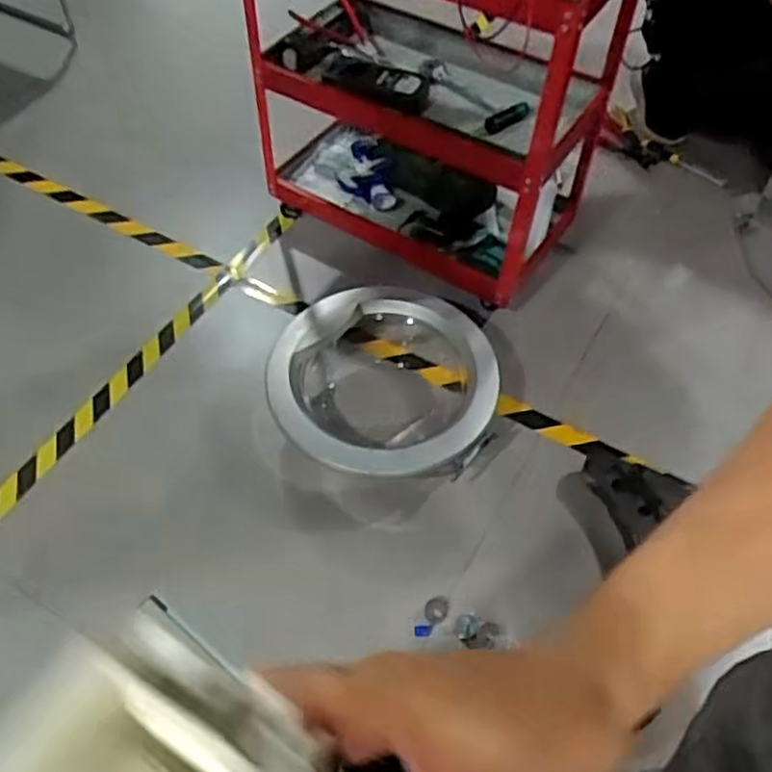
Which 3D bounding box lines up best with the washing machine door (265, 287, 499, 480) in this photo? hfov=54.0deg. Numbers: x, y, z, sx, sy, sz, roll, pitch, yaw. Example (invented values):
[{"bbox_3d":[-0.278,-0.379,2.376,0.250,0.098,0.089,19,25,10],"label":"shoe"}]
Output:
[{"bbox_3d":[-0.010,-0.008,1.467,0.401,0.166,0.412,2,54,-2],"label":"washing machine door"}]

